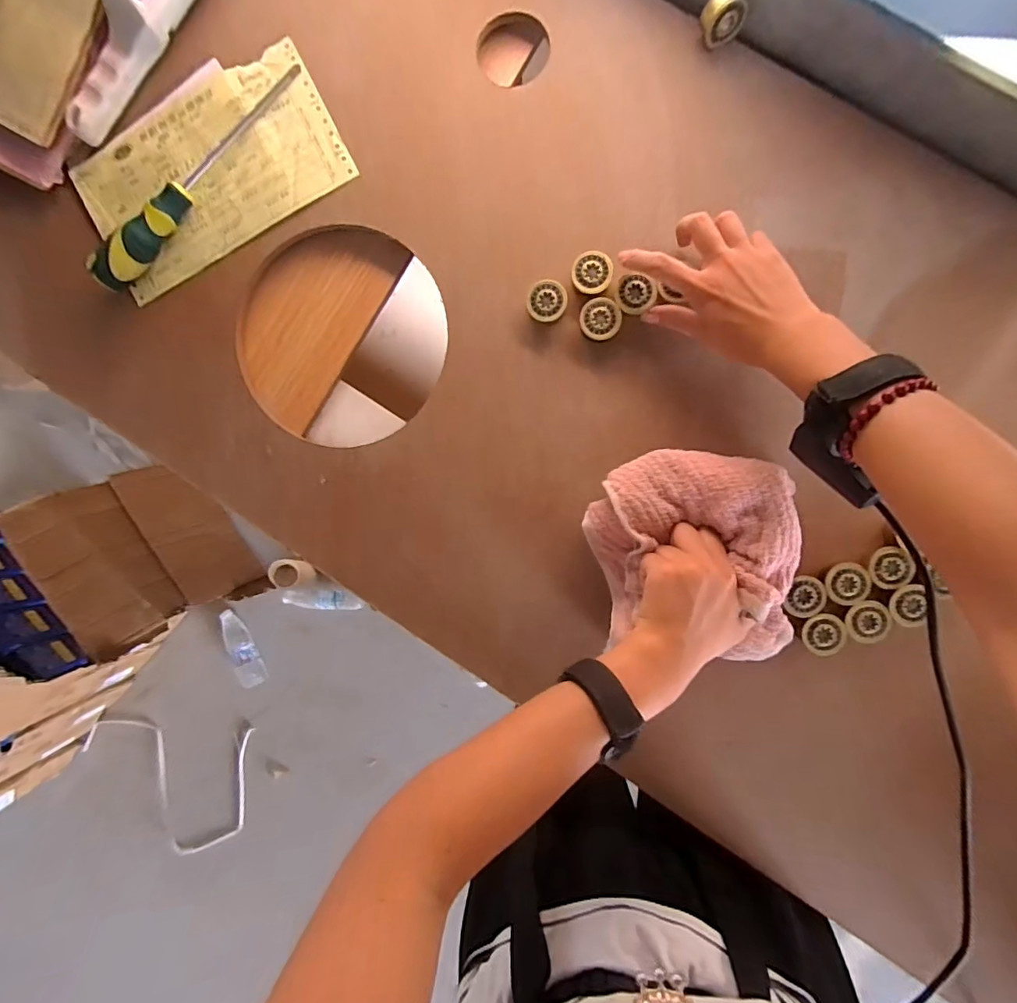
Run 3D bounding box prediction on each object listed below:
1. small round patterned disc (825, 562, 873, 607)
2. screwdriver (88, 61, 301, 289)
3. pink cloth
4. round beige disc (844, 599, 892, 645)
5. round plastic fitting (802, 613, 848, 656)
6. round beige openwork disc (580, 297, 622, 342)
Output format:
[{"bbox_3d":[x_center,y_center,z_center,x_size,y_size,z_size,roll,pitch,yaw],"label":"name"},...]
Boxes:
[{"bbox_3d":[0.278,0.067,0.404,0.033,0.006,0.033,0,93,5],"label":"small round patterned disc"},{"bbox_3d":[-0.278,-0.287,0.434,0.027,0.036,0.253,43,96,1],"label":"screwdriver"},{"bbox_3d":[0.146,0.042,0.391,0.159,0.050,0.160,0,93,5],"label":"pink cloth"},{"bbox_3d":[0.293,0.098,0.402,0.031,0.009,0.034,0,93,5],"label":"round beige disc"},{"bbox_3d":[0.261,0.110,0.417,0.033,0.023,0.034,30,95,3],"label":"round plastic fitting"},{"bbox_3d":[0.077,-0.153,0.416,0.033,0.010,0.034,-5,93,5],"label":"round beige openwork disc"}]

